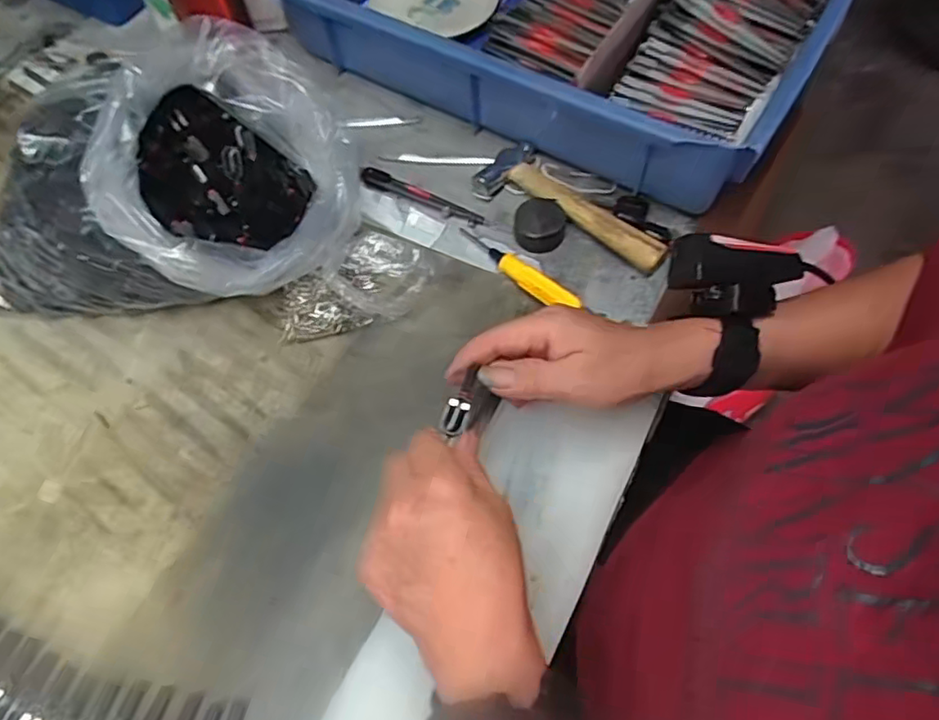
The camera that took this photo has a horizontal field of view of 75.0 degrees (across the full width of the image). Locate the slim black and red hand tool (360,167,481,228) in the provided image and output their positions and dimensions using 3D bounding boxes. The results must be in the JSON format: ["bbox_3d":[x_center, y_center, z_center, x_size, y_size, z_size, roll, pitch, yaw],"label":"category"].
[{"bbox_3d":[-0.040,-0.134,0.492,0.111,0.010,0.017,24,66,14],"label":"slim black and red hand tool"}]

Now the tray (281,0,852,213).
[{"bbox_3d":[0.075,-0.332,0.540,0.449,0.080,0.316,29,67,16],"label":"tray"}]

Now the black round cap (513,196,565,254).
[{"bbox_3d":[0.053,-0.106,0.467,0.037,0.024,0.043,4,63,5],"label":"black round cap"}]

